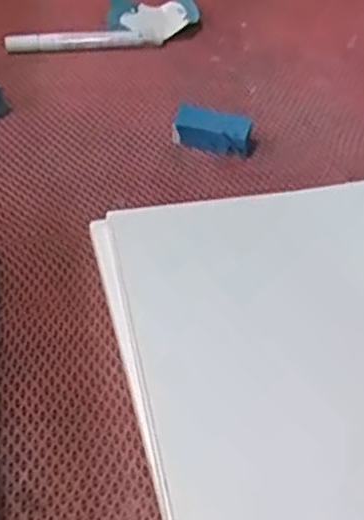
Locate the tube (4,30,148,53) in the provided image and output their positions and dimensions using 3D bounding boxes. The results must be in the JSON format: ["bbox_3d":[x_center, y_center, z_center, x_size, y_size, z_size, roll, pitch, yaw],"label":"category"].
[{"bbox_3d":[-0.097,-0.202,0.650,0.126,0.016,0.017,-9,50,-12],"label":"tube"}]

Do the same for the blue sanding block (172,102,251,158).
[{"bbox_3d":[0.025,-0.103,0.563,0.061,0.031,0.024,9,50,5],"label":"blue sanding block"}]

